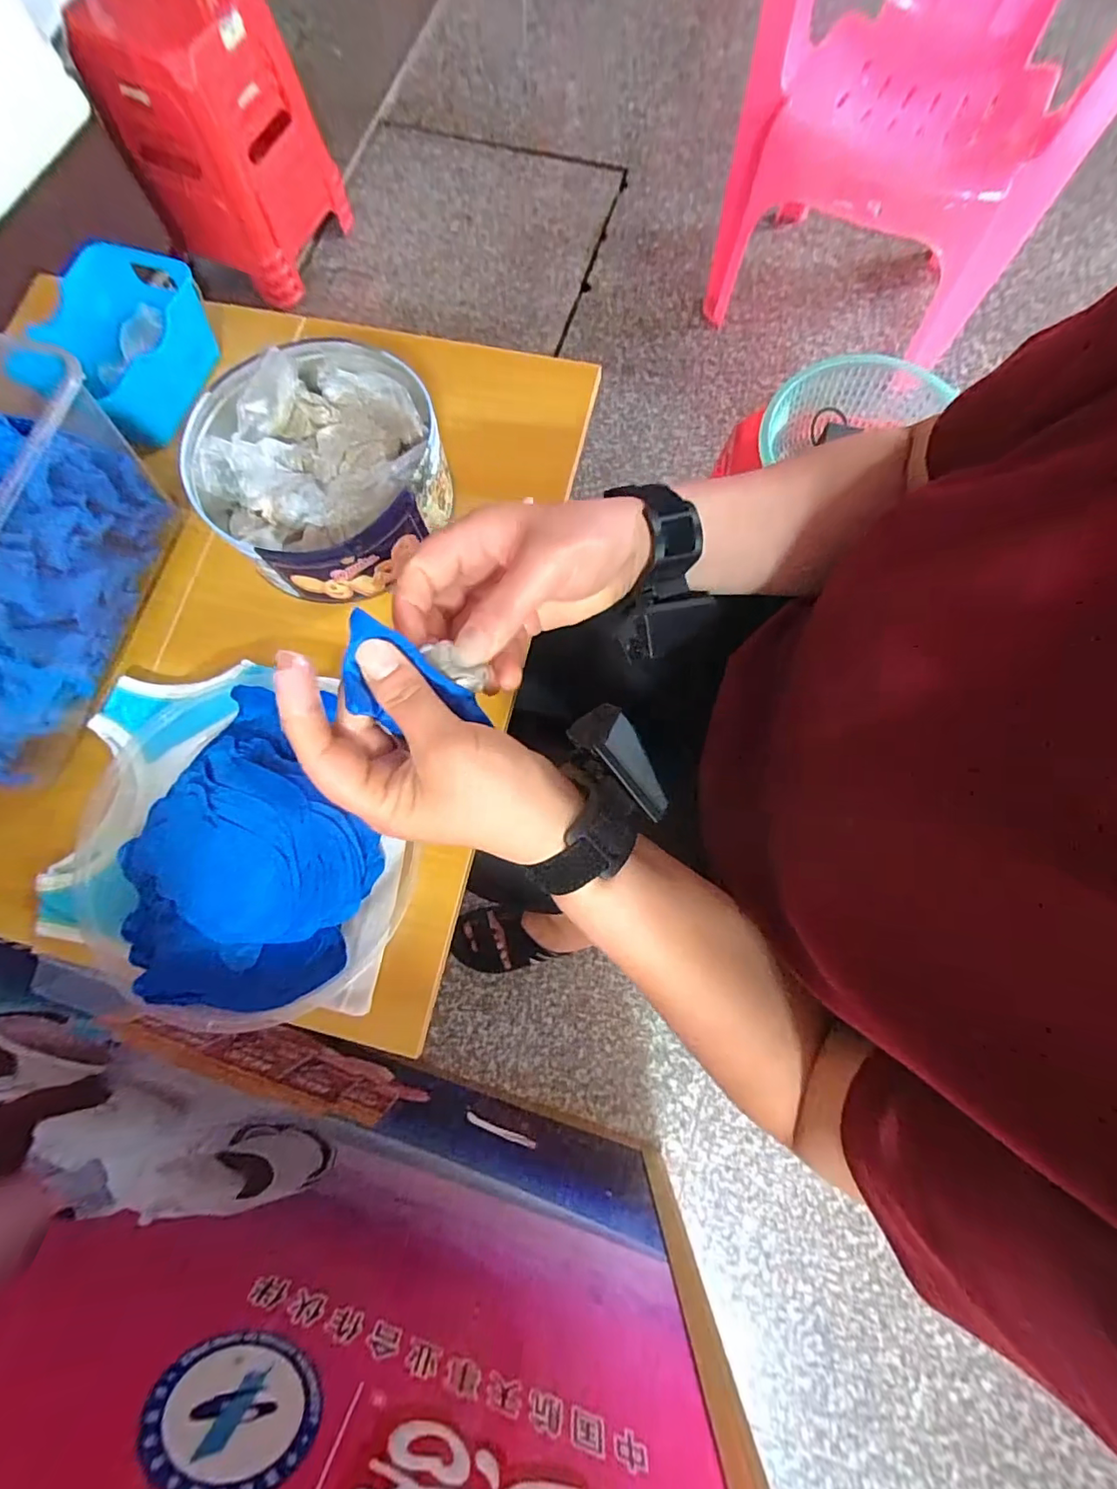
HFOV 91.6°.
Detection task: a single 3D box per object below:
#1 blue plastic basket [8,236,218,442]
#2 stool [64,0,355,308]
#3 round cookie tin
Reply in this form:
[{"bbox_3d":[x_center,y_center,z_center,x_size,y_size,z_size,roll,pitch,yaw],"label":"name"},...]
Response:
[{"bbox_3d":[-0.381,-0.346,0.474,0.113,0.058,0.153,18,77,6],"label":"blue plastic basket"},{"bbox_3d":[-0.637,-1.129,1.022,0.272,0.376,0.304,26,78,7],"label":"stool"},{"bbox_3d":[-0.183,-0.223,0.440,0.178,0.068,0.184,0,76,1],"label":"round cookie tin"}]

